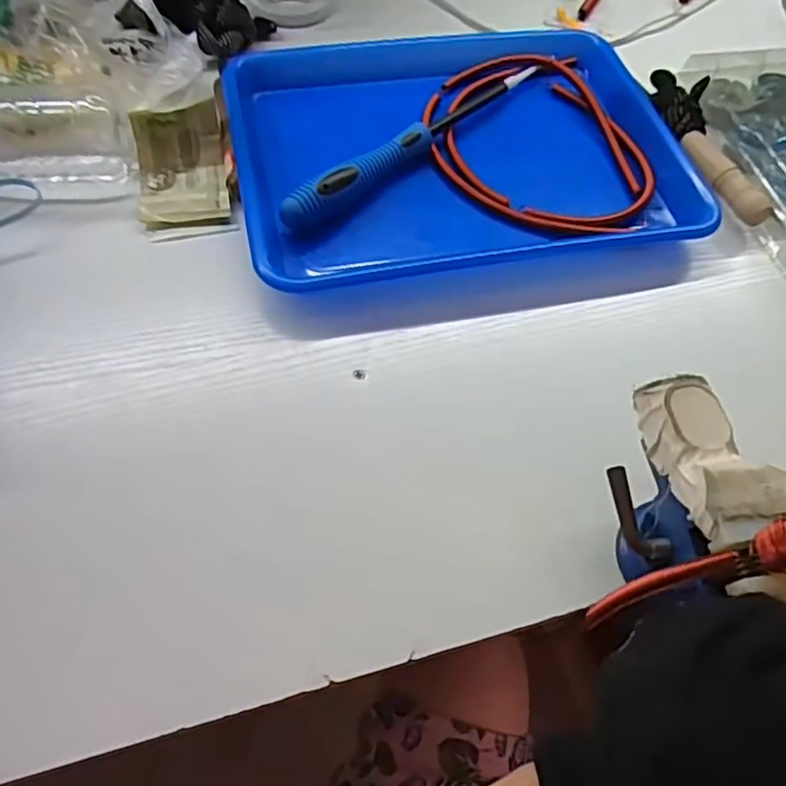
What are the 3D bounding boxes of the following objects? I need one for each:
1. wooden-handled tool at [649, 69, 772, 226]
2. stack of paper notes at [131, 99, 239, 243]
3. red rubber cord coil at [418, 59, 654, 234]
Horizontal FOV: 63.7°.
[{"bbox_3d":[0.246,-0.201,0.495,0.038,0.023,0.158,-15,62,-12],"label":"wooden-handled tool"},{"bbox_3d":[-0.155,-0.163,0.466,0.064,0.032,0.102,-8,61,-10],"label":"stack of paper notes"},{"bbox_3d":[0.113,-0.204,0.506,0.164,0.015,0.199,-5,61,-6],"label":"red rubber cord coil"}]

